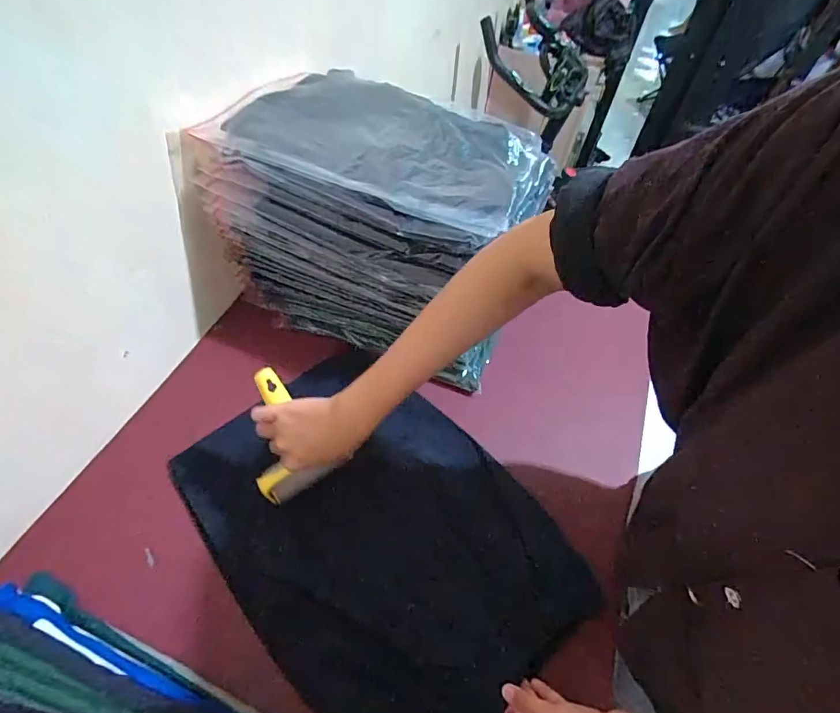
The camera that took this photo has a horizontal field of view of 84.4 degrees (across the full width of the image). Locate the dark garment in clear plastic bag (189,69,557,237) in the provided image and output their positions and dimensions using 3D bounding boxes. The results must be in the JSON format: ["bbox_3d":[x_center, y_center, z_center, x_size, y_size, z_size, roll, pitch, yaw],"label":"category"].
[{"bbox_3d":[-0.033,-0.274,0.582,0.391,0.037,0.269,23,50,7],"label":"dark garment in clear plastic bag"}]

